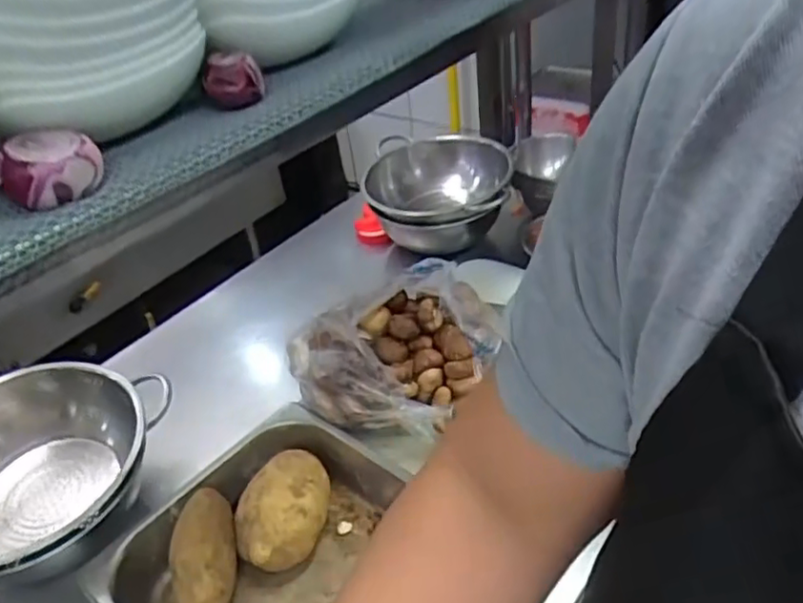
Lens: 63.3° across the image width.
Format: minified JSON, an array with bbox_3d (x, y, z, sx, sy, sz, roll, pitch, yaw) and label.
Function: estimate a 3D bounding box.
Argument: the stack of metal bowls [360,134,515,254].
[{"bbox_3d":[0.058,-0.193,1.175,0.268,0.122,0.336,1,38,10],"label":"stack of metal bowls"}]

